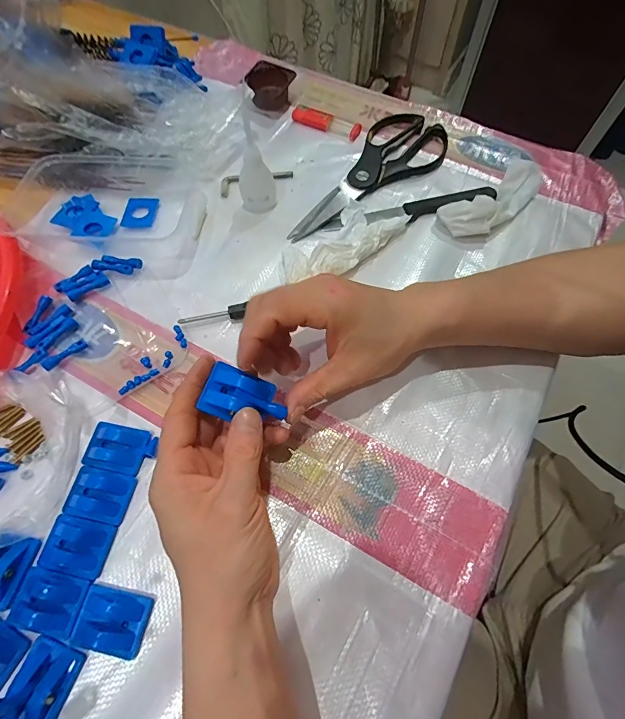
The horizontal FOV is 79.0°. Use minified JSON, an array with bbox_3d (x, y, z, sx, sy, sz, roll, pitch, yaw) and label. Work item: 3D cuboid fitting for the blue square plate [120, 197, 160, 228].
[{"bbox_3d":[-0.178,-0.152,0.392,0.031,0.004,0.037,6,72,-4],"label":"blue square plate"}]

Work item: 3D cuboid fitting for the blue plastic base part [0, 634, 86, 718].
[{"bbox_3d":[-0.164,0.198,0.228,0.035,0.013,0.044,14,66,6],"label":"blue plastic base part"}]

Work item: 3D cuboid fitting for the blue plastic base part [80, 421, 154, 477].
[{"bbox_3d":[-0.151,0.067,0.290,0.045,0.013,0.033,12,66,6],"label":"blue plastic base part"}]

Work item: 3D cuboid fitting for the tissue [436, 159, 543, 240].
[{"bbox_3d":[0.187,-0.162,0.382,0.130,0.026,0.046,-36,70,-15],"label":"tissue"}]

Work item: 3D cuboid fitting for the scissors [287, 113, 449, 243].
[{"bbox_3d":[0.071,-0.191,0.403,0.089,0.012,0.217,27,68,12],"label":"scissors"}]

